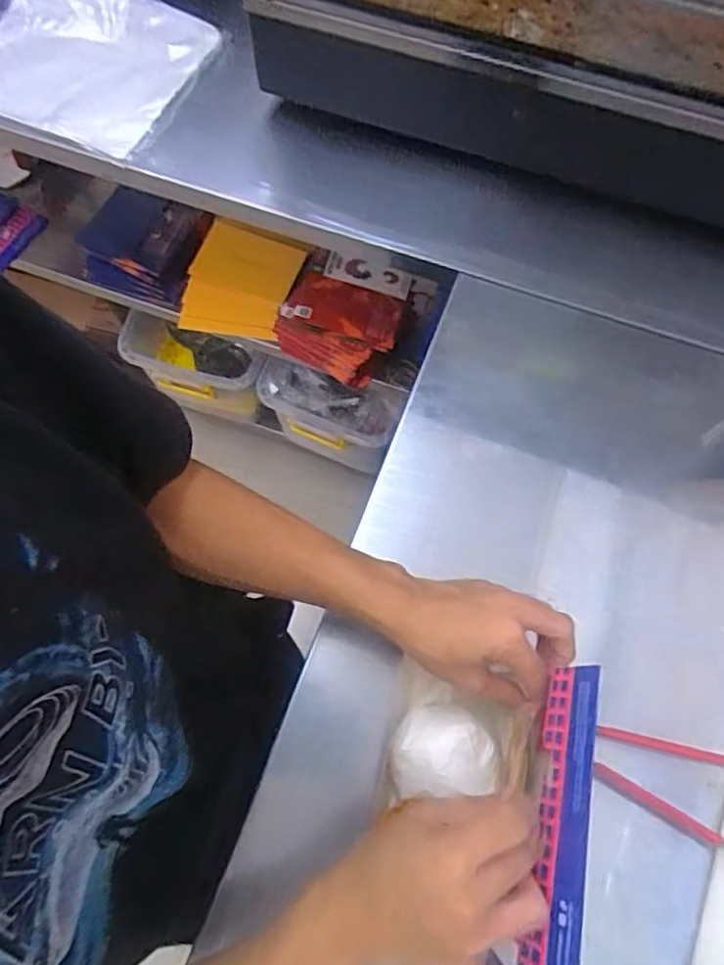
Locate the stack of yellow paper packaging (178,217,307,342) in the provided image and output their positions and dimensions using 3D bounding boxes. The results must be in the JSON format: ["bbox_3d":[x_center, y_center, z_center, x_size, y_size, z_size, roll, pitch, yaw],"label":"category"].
[{"bbox_3d":[-0.195,-0.334,1.066,0.186,0.042,0.187,14,88,9],"label":"stack of yellow paper packaging"}]

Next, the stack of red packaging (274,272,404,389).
[{"bbox_3d":[-0.034,-0.251,1.023,0.185,0.102,0.126,30,72,11],"label":"stack of red packaging"}]

